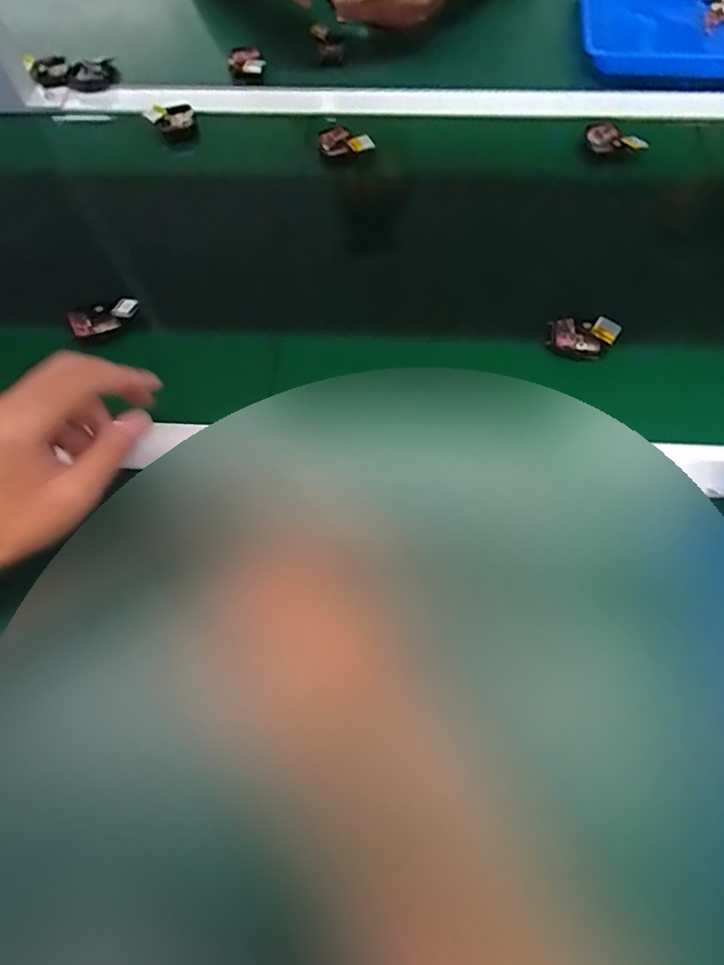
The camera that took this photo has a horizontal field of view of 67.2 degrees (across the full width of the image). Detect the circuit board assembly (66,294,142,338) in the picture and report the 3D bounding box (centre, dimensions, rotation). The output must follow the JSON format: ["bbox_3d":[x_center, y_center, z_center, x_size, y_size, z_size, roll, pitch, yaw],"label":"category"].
[{"bbox_3d":[-0.224,-0.146,0.477,0.059,0.013,0.028,-26,68,-13],"label":"circuit board assembly"}]

